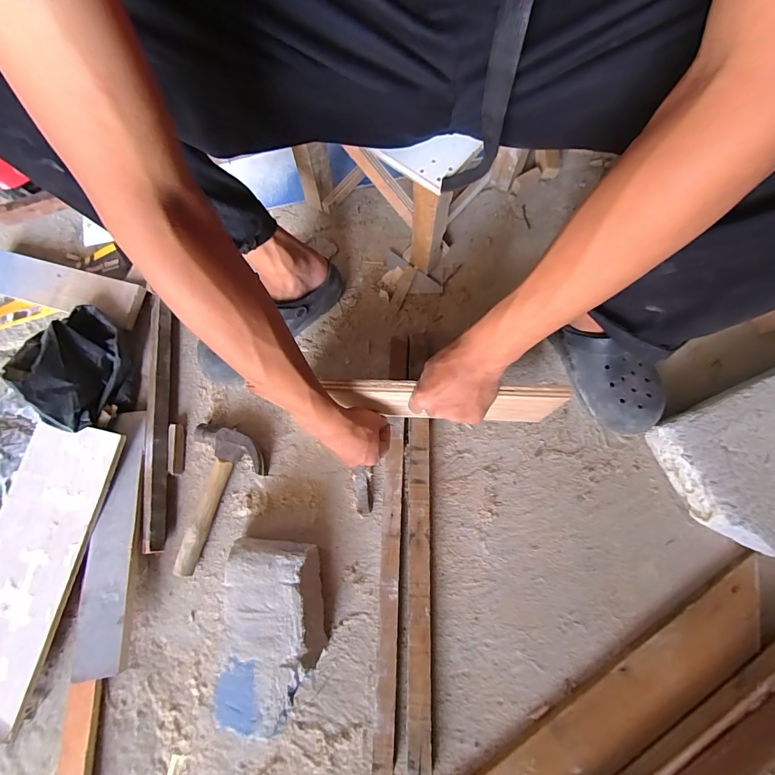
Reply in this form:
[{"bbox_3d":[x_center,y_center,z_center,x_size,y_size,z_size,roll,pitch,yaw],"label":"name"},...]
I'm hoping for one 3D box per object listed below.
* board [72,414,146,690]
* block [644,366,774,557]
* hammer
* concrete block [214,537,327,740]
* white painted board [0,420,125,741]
[{"bbox_3d":[-0.400,0.207,0.524,0.069,0.011,0.352,-6,75,0],"label":"board"},{"bbox_3d":[0.537,0.097,0.523,0.244,0.084,0.200,-24,75,-5],"label":"block"},{"bbox_3d":[-0.248,0.164,0.554,0.110,0.034,0.220,0,75,2],"label":"hammer"},{"bbox_3d":[-0.149,0.315,0.490,0.117,0.073,0.206,-1,75,2],"label":"concrete block"},{"bbox_3d":[-0.529,0.250,0.530,0.189,0.013,0.392,10,78,15],"label":"white painted board"}]

